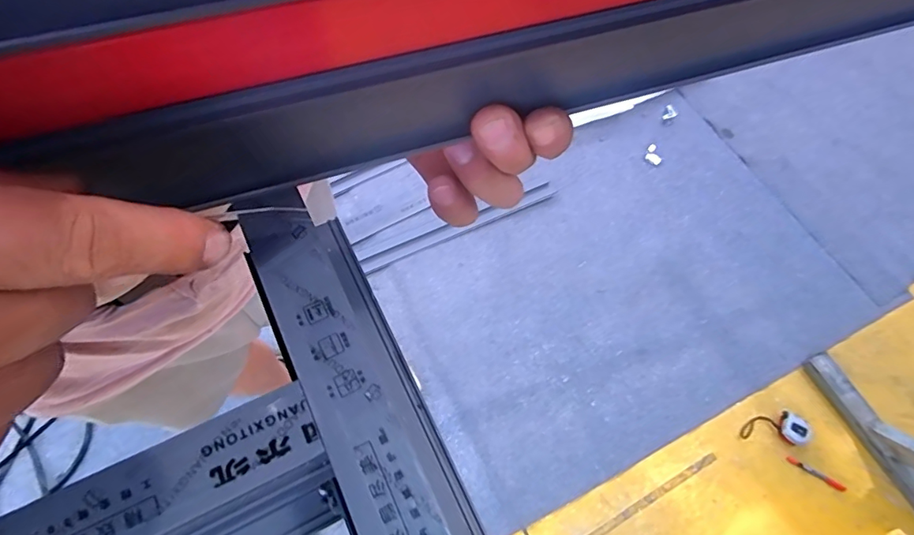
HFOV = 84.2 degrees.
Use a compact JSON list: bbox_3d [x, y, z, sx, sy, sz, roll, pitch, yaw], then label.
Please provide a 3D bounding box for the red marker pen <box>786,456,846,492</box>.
[{"bbox_3d":[0.855,0.491,1.201,0.139,0.017,0.018,27,64,13],"label":"red marker pen"}]

